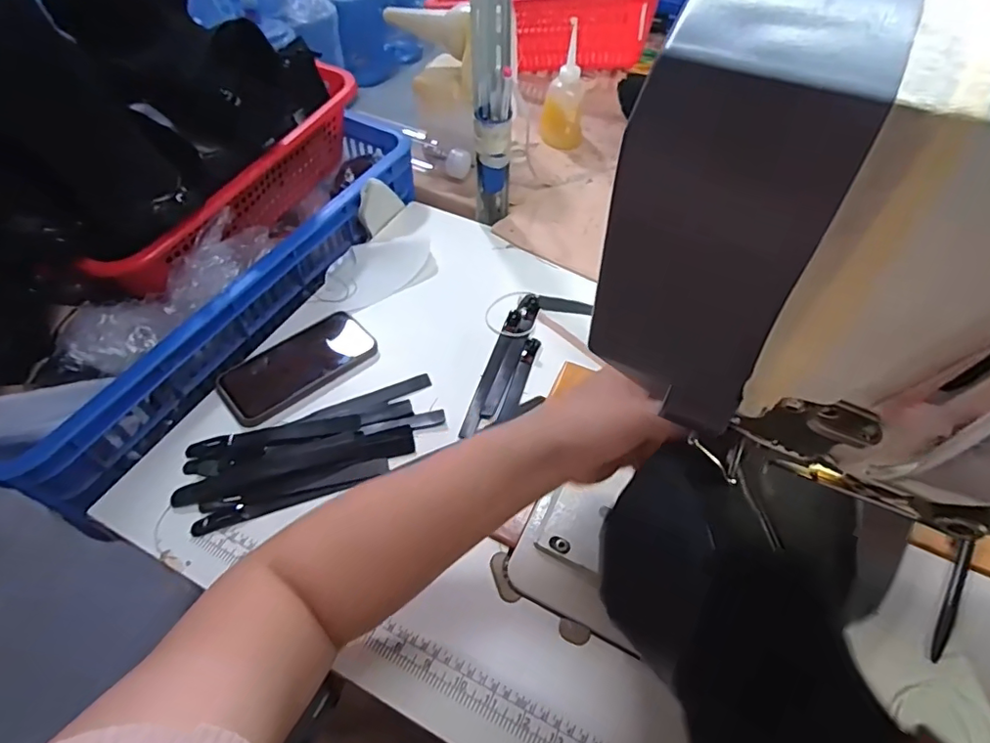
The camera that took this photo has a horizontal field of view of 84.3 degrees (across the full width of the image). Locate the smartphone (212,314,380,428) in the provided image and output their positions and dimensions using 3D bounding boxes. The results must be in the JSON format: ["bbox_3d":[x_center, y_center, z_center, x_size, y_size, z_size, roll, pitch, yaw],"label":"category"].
[{"bbox_3d":[-0.213,-0.010,0.586,0.160,0.016,0.088,-35,60,-24],"label":"smartphone"}]

